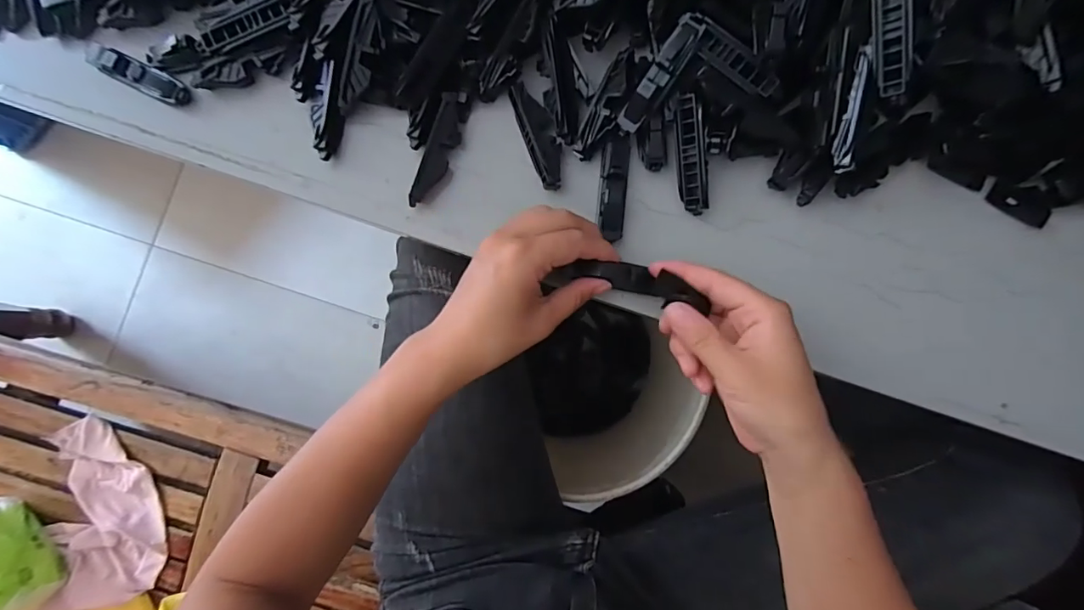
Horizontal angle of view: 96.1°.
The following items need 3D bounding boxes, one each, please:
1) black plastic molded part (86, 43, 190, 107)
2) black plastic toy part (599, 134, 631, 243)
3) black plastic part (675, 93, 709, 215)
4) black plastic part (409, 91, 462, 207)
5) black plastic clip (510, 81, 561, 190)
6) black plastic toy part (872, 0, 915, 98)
[{"bbox_3d":[-0.282,-0.161,0.337,0.069,0.015,0.018,25,86,2],"label":"black plastic molded part"},{"bbox_3d":[0.051,-0.082,0.339,0.020,0.017,0.070,5,86,1],"label":"black plastic toy part"},{"bbox_3d":[0.100,-0.101,0.328,0.016,0.014,0.077,-8,99,0],"label":"black plastic part"},{"bbox_3d":[-0.071,-0.107,0.338,0.018,0.016,0.080,19,86,1],"label":"black plastic part"},{"bbox_3d":[-0.001,-0.118,0.338,0.023,0.014,0.074,-19,86,-1],"label":"black plastic clip"},{"bbox_3d":[0.207,-0.163,0.287,0.008,0.020,0.073,-21,106,-34],"label":"black plastic toy part"}]

